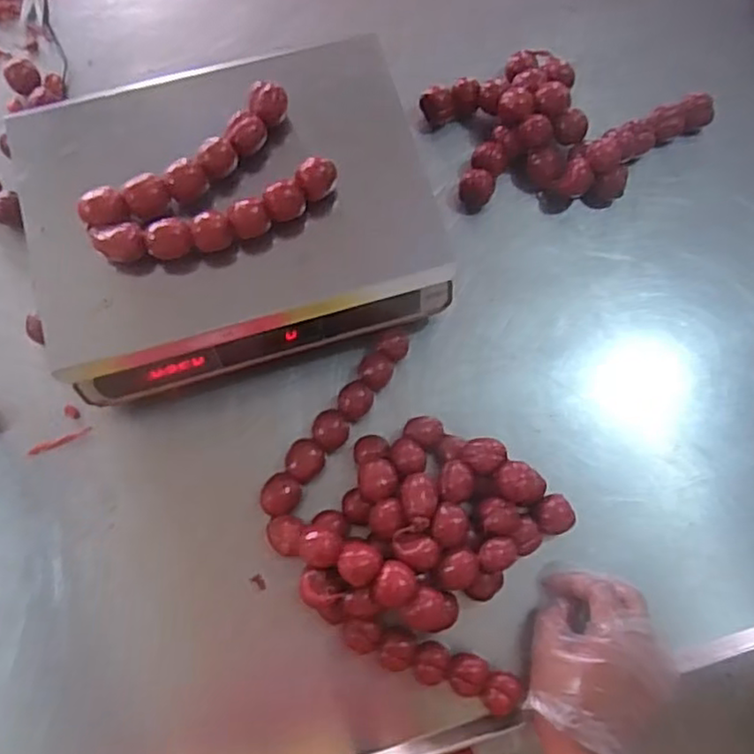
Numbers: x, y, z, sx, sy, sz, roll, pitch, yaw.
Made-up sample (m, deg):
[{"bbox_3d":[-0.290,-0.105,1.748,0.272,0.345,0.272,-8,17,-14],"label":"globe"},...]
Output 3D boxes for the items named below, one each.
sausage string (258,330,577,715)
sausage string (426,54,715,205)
[{"bbox_3d":[0.039,0.136,0.596,0.223,0.065,0.302,-44,80,-10],"label":"sausage string"},{"bbox_3d":[0.215,-0.279,0.717,0.275,0.054,0.188,-19,77,-5],"label":"sausage string"}]

